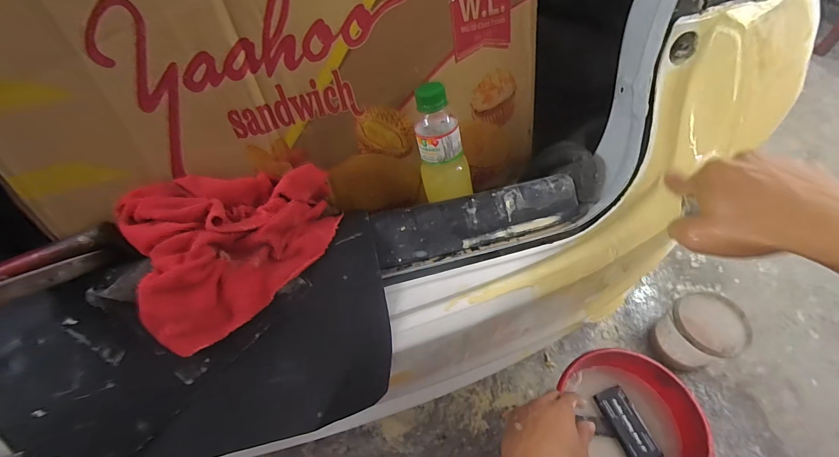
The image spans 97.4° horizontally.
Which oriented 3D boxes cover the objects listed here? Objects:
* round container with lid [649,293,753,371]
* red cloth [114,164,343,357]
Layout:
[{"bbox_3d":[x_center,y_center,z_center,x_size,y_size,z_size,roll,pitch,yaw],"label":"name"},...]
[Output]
[{"bbox_3d":[0.697,0.268,0.930,0.149,0.166,0.152,-1,54,1],"label":"round container with lid"},{"bbox_3d":[-0.159,0.004,0.334,0.178,0.051,0.152,-26,57,-16],"label":"red cloth"}]

